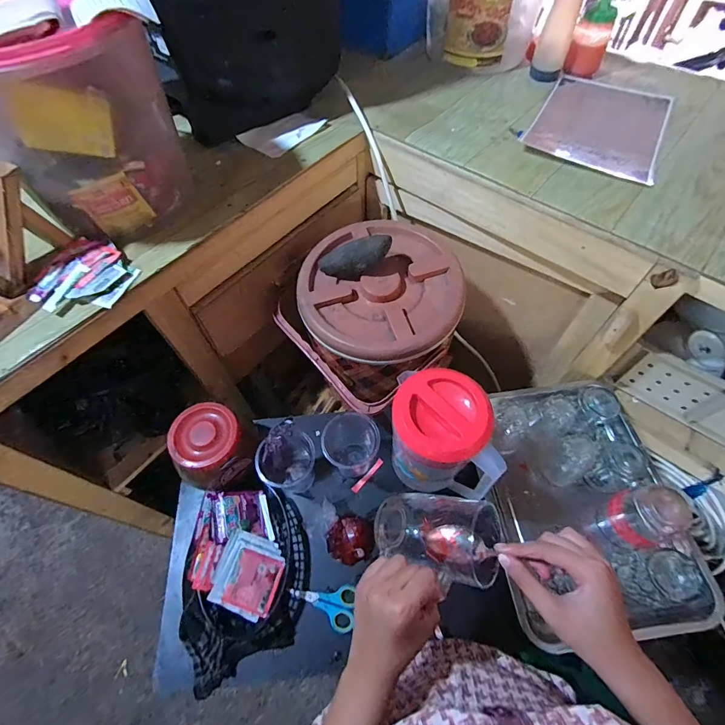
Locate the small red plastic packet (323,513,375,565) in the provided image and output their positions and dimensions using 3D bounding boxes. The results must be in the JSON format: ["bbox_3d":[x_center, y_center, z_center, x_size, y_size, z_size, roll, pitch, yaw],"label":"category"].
[{"bbox_3d":[-0.018,0.275,0.608,0.075,0.046,0.069,-42,67,-19],"label":"small red plastic packet"}]

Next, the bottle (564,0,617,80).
[{"bbox_3d":[0.443,-0.623,0.746,0.067,0.121,0.065,23,64,14],"label":"bottle"}]

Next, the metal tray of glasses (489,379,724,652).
[{"bbox_3d":[0.343,0.195,0.601,0.264,0.135,0.380,-6,61,-1],"label":"metal tray of glasses"}]

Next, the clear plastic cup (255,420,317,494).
[{"bbox_3d":[-0.118,0.160,0.628,0.086,0.121,0.076,-22,62,-10],"label":"clear plastic cup"}]

